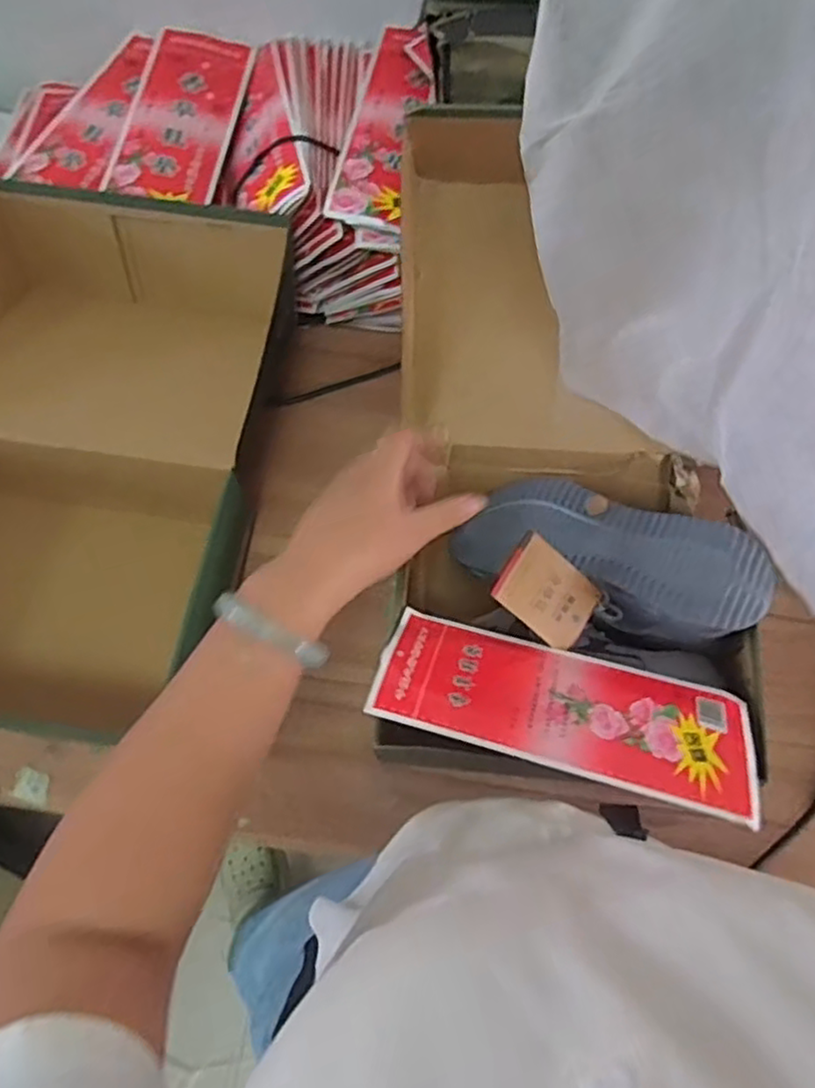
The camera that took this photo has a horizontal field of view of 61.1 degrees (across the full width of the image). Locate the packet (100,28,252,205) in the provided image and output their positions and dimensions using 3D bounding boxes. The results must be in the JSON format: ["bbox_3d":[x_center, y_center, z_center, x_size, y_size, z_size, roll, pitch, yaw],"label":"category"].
[{"bbox_3d":[-0.266,-0.512,0.816,0.118,0.014,0.262,8,69,3],"label":"packet"}]

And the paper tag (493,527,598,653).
[{"bbox_3d":[0.123,0.044,0.602,0.096,0.013,0.068,42,76,-24],"label":"paper tag"}]

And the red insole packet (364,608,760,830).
[{"bbox_3d":[0.126,0.129,0.558,0.295,0.011,0.124,15,40,10],"label":"red insole packet"}]

